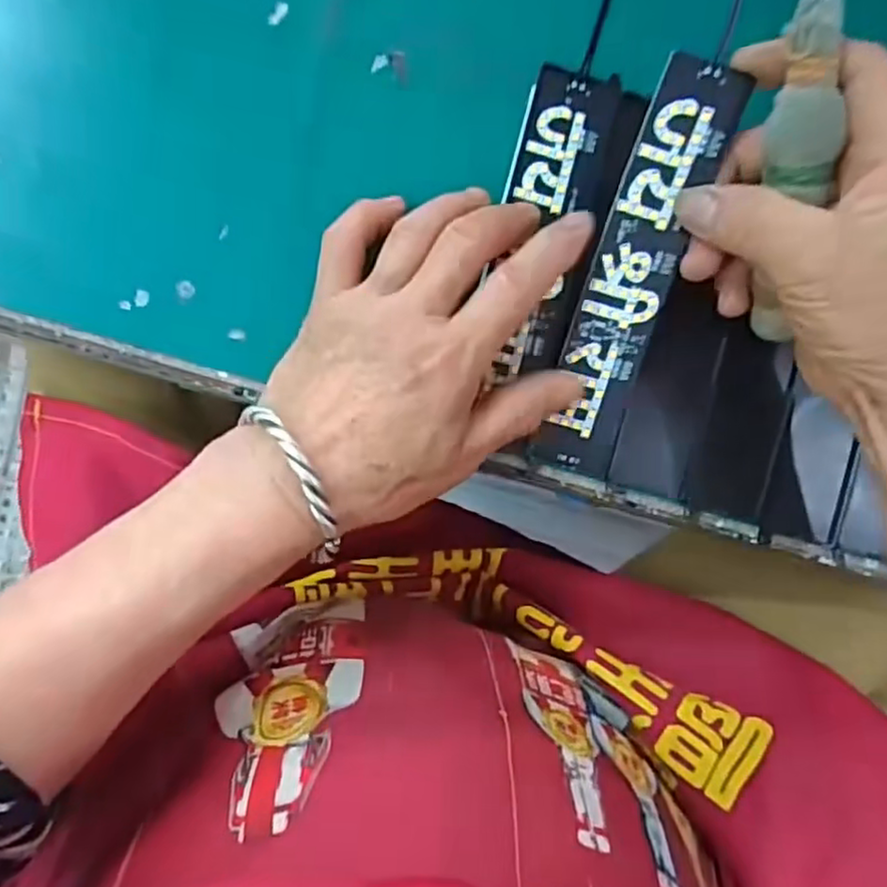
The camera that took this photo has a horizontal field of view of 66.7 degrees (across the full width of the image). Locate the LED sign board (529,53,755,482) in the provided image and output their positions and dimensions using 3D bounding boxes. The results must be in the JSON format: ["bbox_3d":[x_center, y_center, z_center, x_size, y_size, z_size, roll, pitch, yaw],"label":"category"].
[{"bbox_3d":[0.080,-0.066,0.284,0.037,0.008,0.167,13,108,-5],"label":"LED sign board"}]

